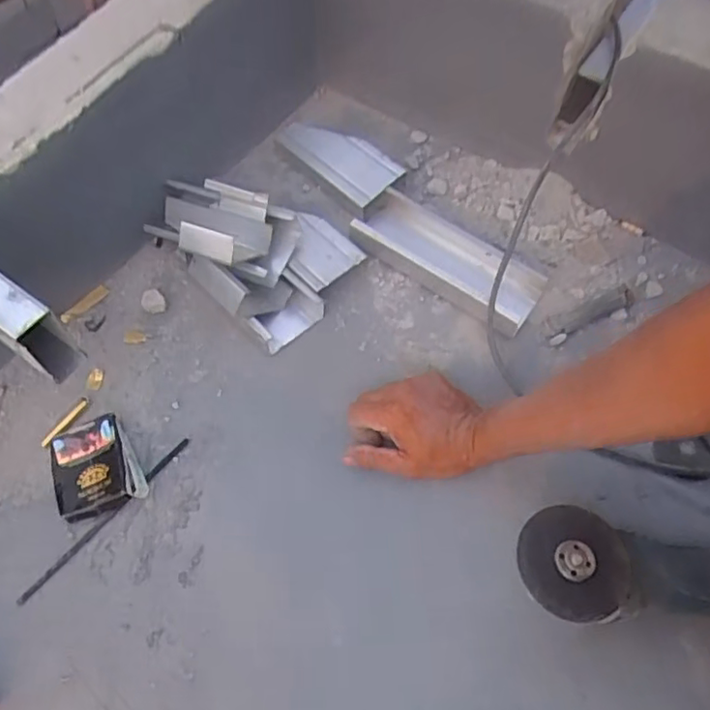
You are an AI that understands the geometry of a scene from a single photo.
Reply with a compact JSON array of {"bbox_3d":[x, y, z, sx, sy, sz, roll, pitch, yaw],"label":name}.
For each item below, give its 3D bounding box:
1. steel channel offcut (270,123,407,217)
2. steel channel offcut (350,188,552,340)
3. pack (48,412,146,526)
[{"bbox_3d":[-0.020,-0.238,0.759,0.163,0.035,0.074,39,67,19],"label":"steel channel offcut"},{"bbox_3d":[0.105,-0.117,0.700,0.217,0.031,0.098,32,64,16],"label":"steel channel offcut"},{"bbox_3d":[-0.242,0.102,0.575,0.079,0.027,0.089,-19,62,-11],"label":"pack"}]

